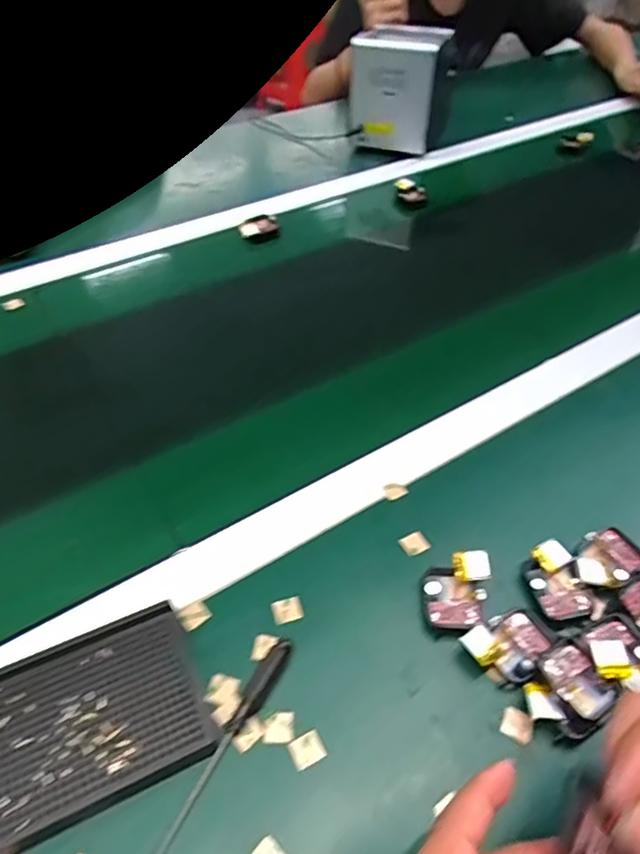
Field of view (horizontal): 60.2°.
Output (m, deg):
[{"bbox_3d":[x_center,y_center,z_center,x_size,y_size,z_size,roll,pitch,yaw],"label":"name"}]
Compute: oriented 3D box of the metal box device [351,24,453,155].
[{"bbox_3d":[0.119,-0.510,0.849,0.123,0.155,0.091,16,49,13],"label":"metal box device"}]

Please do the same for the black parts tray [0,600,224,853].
[{"bbox_3d":[-0.137,0.169,0.318,0.135,0.019,0.095,-20,50,-18],"label":"black parts tray"}]

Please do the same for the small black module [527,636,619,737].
[{"bbox_3d":[0.147,0.156,0.326,0.050,0.018,0.043,-30,54,-26],"label":"small black module"}]

